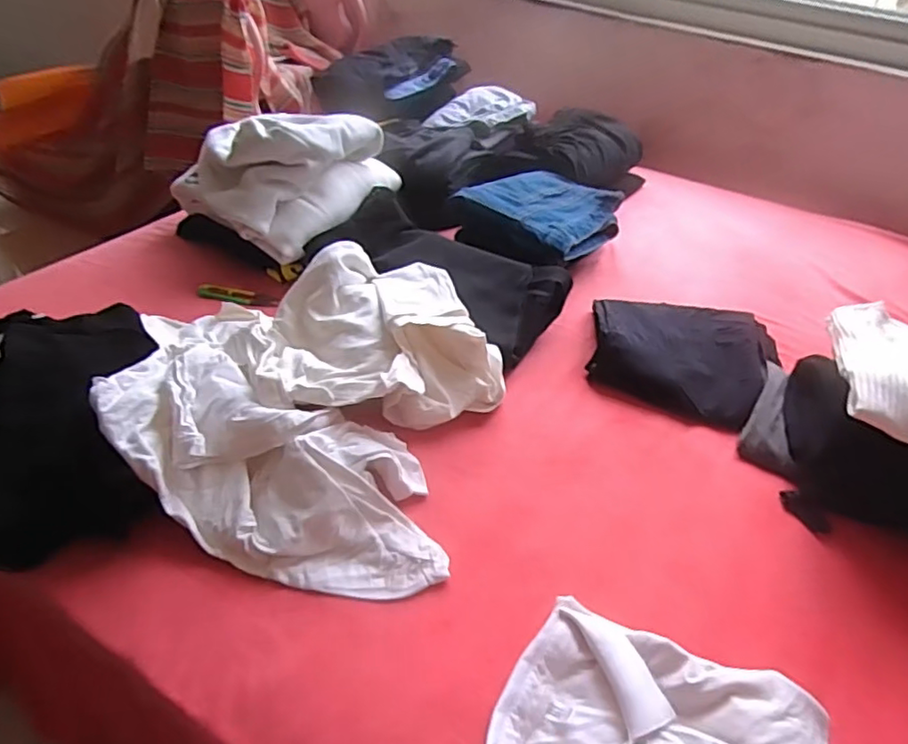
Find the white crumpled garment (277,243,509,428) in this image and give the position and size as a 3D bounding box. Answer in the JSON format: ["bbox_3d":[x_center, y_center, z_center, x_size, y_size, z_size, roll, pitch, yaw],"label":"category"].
[{"bbox_3d":[-0.079,-0.042,0.750,0.264,0.127,0.214,-7,45,-13],"label":"white crumpled garment"}]

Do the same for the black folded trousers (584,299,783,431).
[{"bbox_3d":[0.317,-0.026,0.843,0.250,0.045,0.212,17,45,11],"label":"black folded trousers"}]

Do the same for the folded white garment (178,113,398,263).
[{"bbox_3d":[-0.265,-0.336,0.960,0.253,0.145,0.274,27,45,20],"label":"folded white garment"}]

